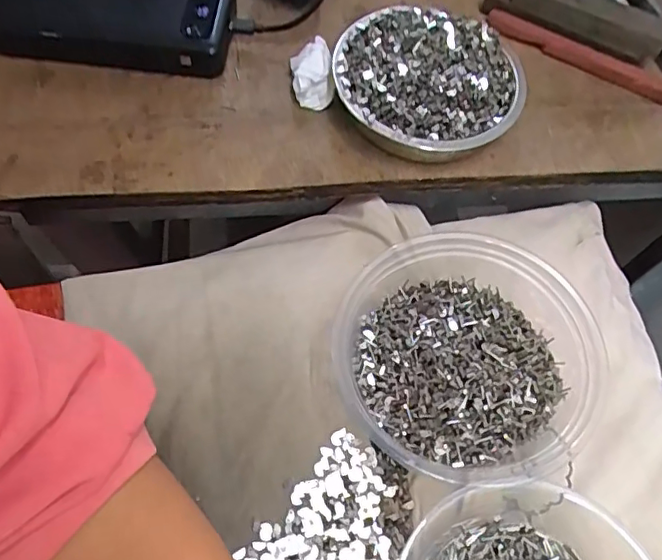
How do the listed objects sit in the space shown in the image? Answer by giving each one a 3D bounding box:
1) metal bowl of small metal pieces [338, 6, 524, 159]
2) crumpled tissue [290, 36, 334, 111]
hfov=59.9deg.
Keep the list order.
[{"bbox_3d":[0.062,-0.123,0.366,0.119,0.038,0.111,2,63,-4],"label":"metal bowl of small metal pieces"},{"bbox_3d":[-0.013,-0.130,0.360,0.024,0.028,0.037,-3,63,-7],"label":"crumpled tissue"}]

